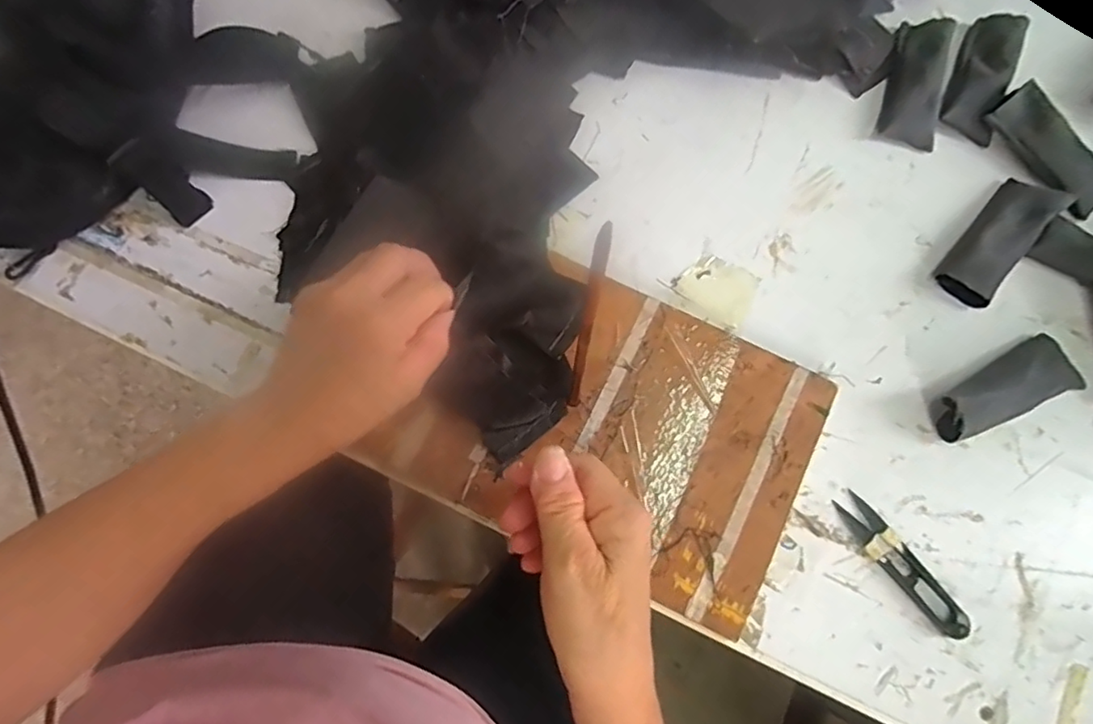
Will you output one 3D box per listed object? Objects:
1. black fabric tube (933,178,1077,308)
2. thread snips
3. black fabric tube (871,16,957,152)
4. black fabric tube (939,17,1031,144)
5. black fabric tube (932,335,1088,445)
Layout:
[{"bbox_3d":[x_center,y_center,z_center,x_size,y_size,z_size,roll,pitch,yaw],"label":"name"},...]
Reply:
[{"bbox_3d":[0.315,-0.084,0.420,0.038,0.021,0.104,41,79,9],"label":"black fabric tube"},{"bbox_3d":[0.223,0.126,0.377,0.022,0.011,0.099,-38,79,-9],"label":"thread snips"},{"bbox_3d":[0.280,-0.212,0.451,0.042,0.025,0.099,17,76,4],"label":"black fabric tube"},{"bbox_3d":[0.327,-0.217,0.452,0.040,0.024,0.099,23,77,5],"label":"black fabric tube"},{"bbox_3d":[0.301,0.016,0.394,0.102,0.025,0.039,-22,77,-6],"label":"black fabric tube"}]

